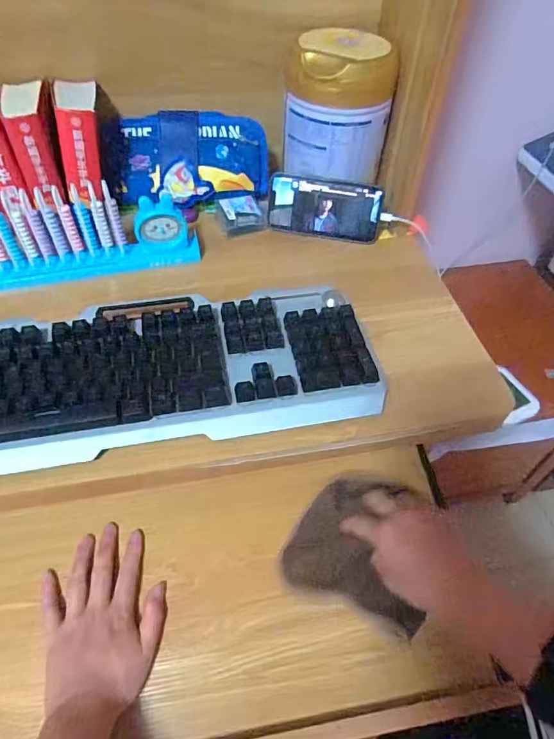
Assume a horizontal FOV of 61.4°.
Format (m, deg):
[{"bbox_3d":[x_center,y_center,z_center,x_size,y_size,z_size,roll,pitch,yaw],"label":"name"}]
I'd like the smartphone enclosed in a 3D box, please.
[{"bbox_3d":[0.062,-0.210,0.611,0.145,0.073,0.008,10,30,8],"label":"smartphone"}]

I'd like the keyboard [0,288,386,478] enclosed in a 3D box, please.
[{"bbox_3d":[-0.119,0.000,0.449,0.421,0.034,0.159,-9,52,-9],"label":"keyboard"}]

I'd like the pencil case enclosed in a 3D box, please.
[{"bbox_3d":[-0.111,-0.284,0.632,0.188,0.111,0.045,-5,14,-2],"label":"pencil case"}]

